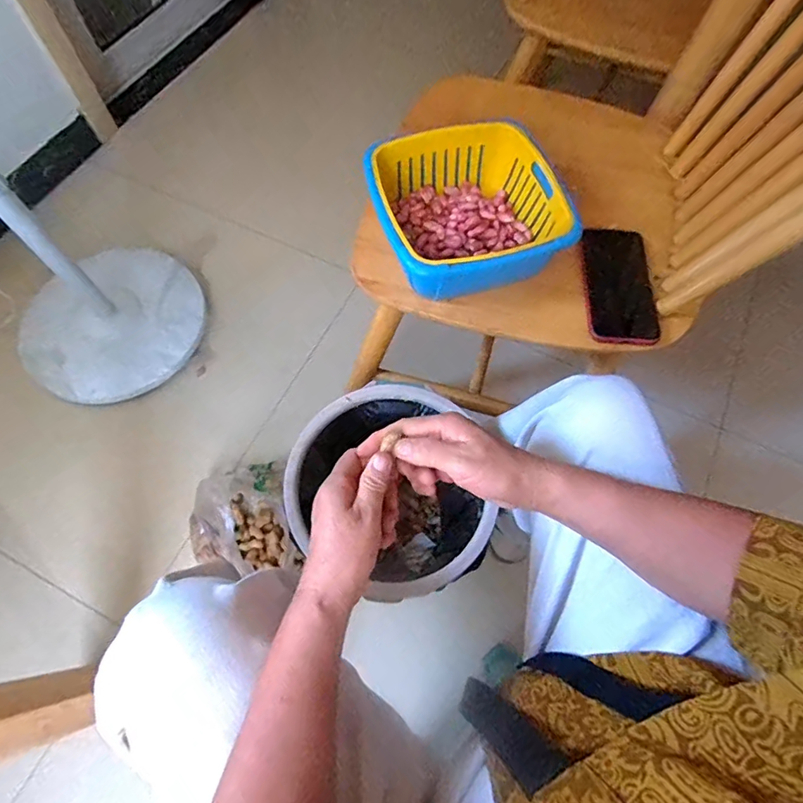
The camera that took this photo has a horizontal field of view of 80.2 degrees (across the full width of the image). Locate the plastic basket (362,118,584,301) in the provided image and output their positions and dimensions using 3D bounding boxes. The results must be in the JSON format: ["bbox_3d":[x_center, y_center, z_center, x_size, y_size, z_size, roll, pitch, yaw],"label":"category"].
[{"bbox_3d":[0.070,-0.216,0.541,0.200,0.068,0.192,-11,66,-7],"label":"plastic basket"}]

